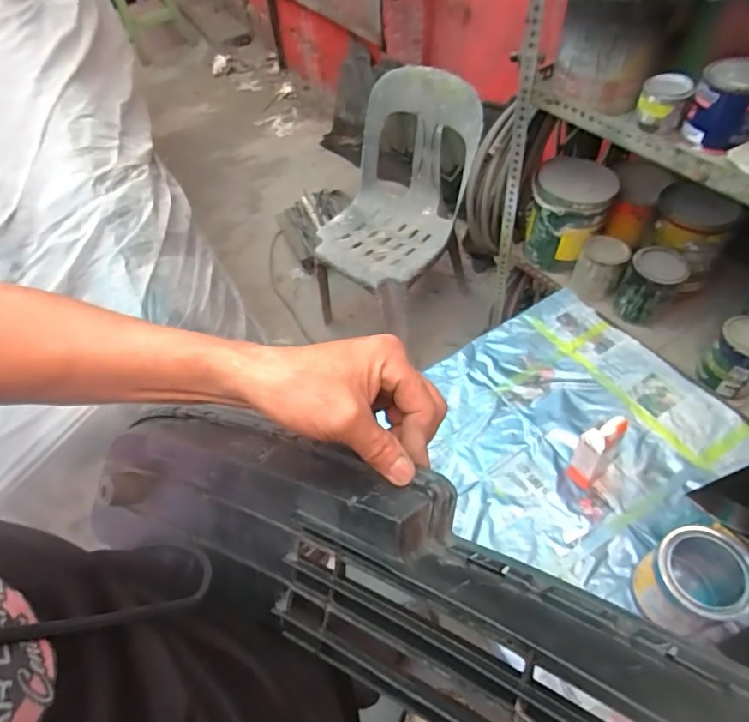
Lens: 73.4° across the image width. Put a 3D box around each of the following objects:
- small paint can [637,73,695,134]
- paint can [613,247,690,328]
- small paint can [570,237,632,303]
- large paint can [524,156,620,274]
[{"bbox_3d":[0.464,-0.417,0.810,0.070,0.069,0.065,21,57,20],"label":"small paint can"},{"bbox_3d":[0.581,-0.150,1.069,0.104,0.156,0.105,29,60,24],"label":"paint can"},{"bbox_3d":[0.502,-0.199,1.128,0.095,0.136,0.087,-2,53,3],"label":"small paint can"},{"bbox_3d":[0.445,-0.340,1.155,0.157,0.225,0.163,-2,53,3],"label":"large paint can"}]

